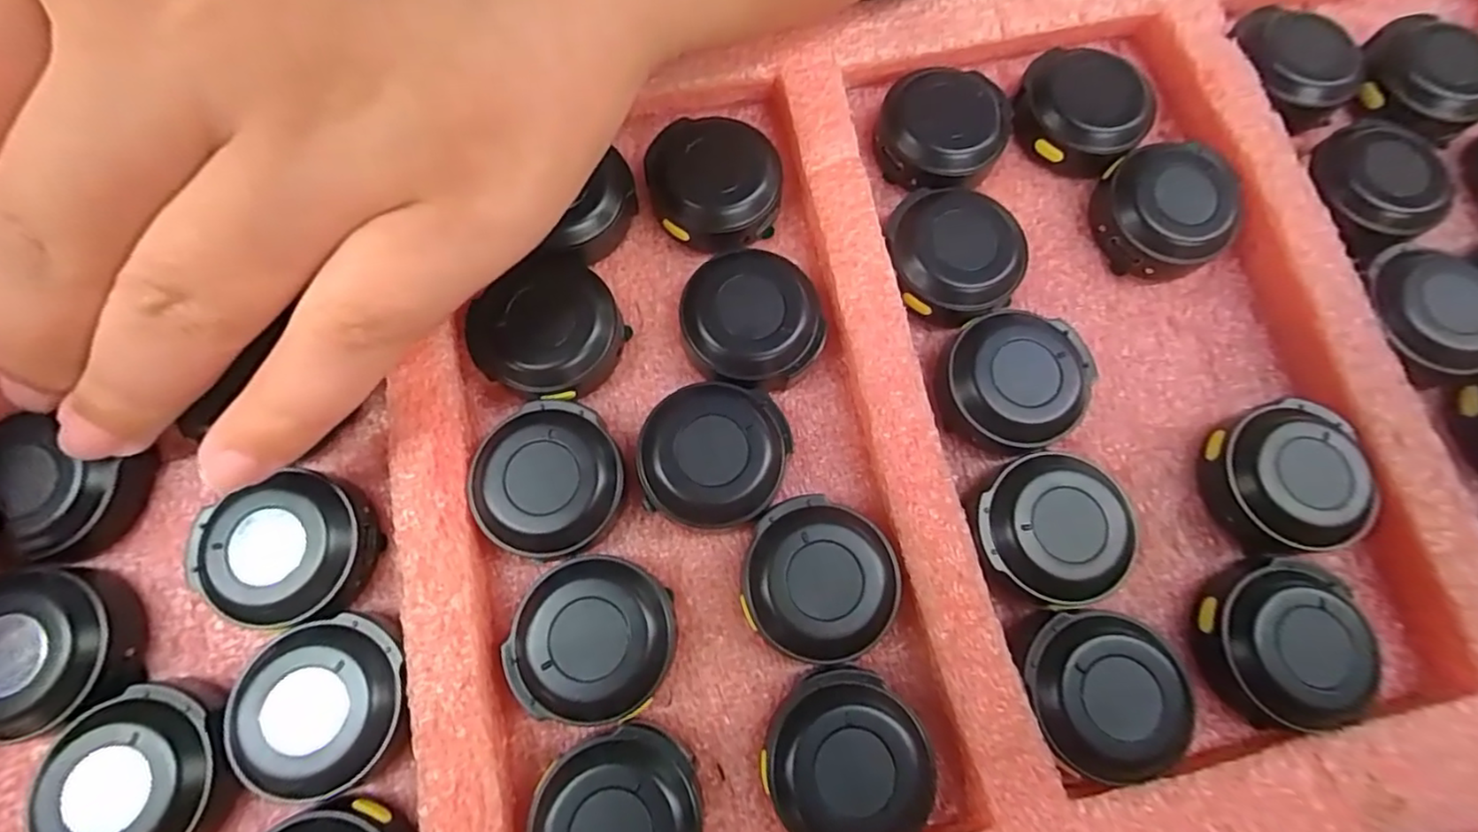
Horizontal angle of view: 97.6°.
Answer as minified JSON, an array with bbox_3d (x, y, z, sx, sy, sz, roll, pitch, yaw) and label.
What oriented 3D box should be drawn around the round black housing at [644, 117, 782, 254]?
[{"bbox_3d":[-0.006,-0.052,0.145,0.029,0.014,0.025,-5,75,-3],"label":"round black housing"}]

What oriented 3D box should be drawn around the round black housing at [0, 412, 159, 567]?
[{"bbox_3d":[-0.133,0.013,0.126,0.026,0.014,0.026,1,74,-2],"label":"round black housing"}]

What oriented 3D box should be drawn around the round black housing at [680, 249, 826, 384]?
[{"bbox_3d":[0.002,-0.020,0.139,0.028,0.012,0.027,1,74,-2],"label":"round black housing"}]

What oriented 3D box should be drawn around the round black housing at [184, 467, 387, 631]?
[{"bbox_3d":[-0.087,0.025,0.124,0.031,0.012,0.028,3,74,-1],"label":"round black housing"}]

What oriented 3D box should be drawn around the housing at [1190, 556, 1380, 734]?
[{"bbox_3d":[0.102,0.043,0.123,0.024,0.014,0.030,0,74,-2],"label":"housing"}]

